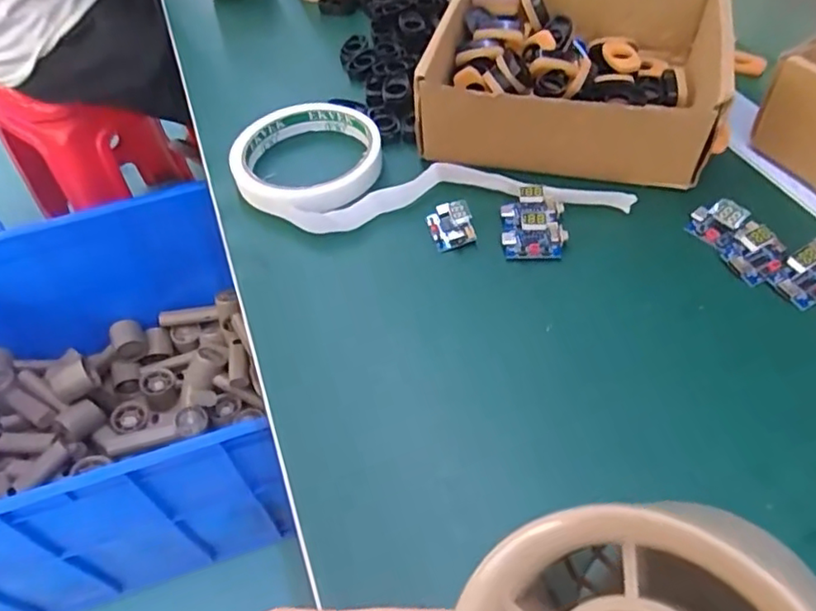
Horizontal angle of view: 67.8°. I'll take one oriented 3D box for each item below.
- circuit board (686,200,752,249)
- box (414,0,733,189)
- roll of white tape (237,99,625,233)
[{"bbox_3d":[0.161,-0.043,0.317,0.017,0.017,0.025,-31,54,-19],"label":"circuit board"},{"bbox_3d":[0.108,-0.148,0.385,0.176,0.064,0.159,11,52,14],"label":"box"},{"bbox_3d":[0.008,-0.089,0.369,0.222,0.019,0.099,-2,50,3],"label":"roll of white tape"}]

